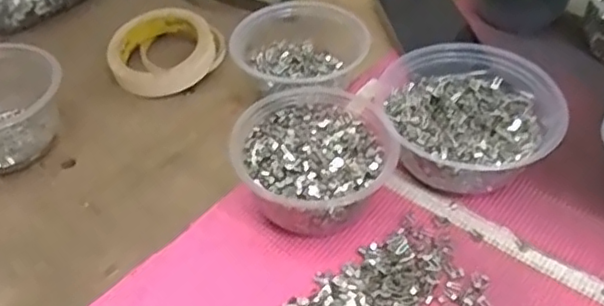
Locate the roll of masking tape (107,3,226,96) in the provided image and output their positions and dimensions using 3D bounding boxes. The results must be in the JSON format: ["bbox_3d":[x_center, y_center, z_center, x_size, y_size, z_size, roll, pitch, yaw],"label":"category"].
[{"bbox_3d":[-0.132,-0.099,0.615,0.106,0.034,0.106,-1,46,1],"label":"roll of masking tape"}]

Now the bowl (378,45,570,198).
[{"bbox_3d":[0.128,-0.030,0.504,0.133,0.059,0.146,-1,46,1],"label":"bowl"}]

